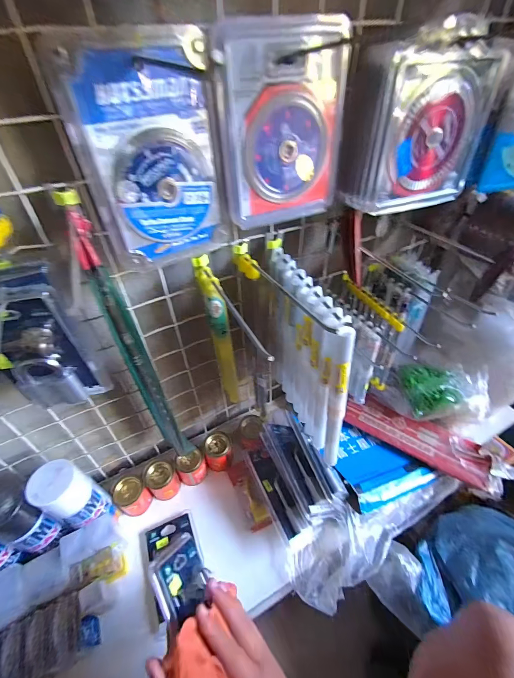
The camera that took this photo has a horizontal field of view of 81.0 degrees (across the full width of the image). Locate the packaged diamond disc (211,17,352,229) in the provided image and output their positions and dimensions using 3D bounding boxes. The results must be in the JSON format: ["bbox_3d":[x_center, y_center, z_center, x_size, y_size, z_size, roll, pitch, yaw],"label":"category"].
[{"bbox_3d":[0.032,-0.220,0.326,0.142,0.175,0.011,-17,43,-14],"label":"packaged diamond disc"}]

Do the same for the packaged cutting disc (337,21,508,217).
[{"bbox_3d":[0.193,-0.264,0.374,0.174,0.171,0.073,-19,44,-16],"label":"packaged cutting disc"}]

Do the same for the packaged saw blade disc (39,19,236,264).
[{"bbox_3d":[-0.101,-0.174,0.308,0.129,0.198,0.031,-26,46,-22],"label":"packaged saw blade disc"}]

